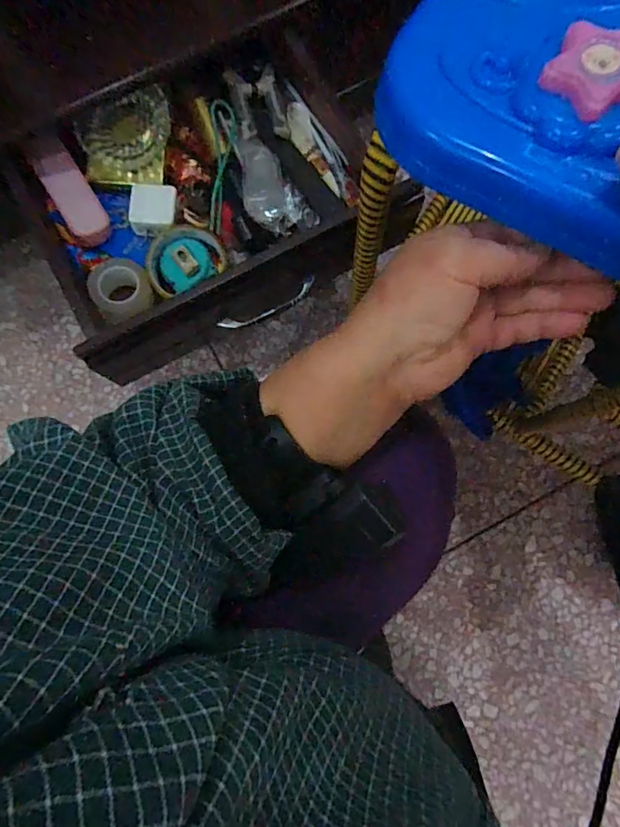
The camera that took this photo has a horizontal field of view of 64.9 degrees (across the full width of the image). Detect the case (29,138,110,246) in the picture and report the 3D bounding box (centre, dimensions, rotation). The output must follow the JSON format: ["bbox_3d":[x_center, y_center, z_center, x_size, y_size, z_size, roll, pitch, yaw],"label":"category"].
[{"bbox_3d":[-0.262,-0.240,0.539,0.040,0.019,0.115,-28,95,-5],"label":"case"}]

